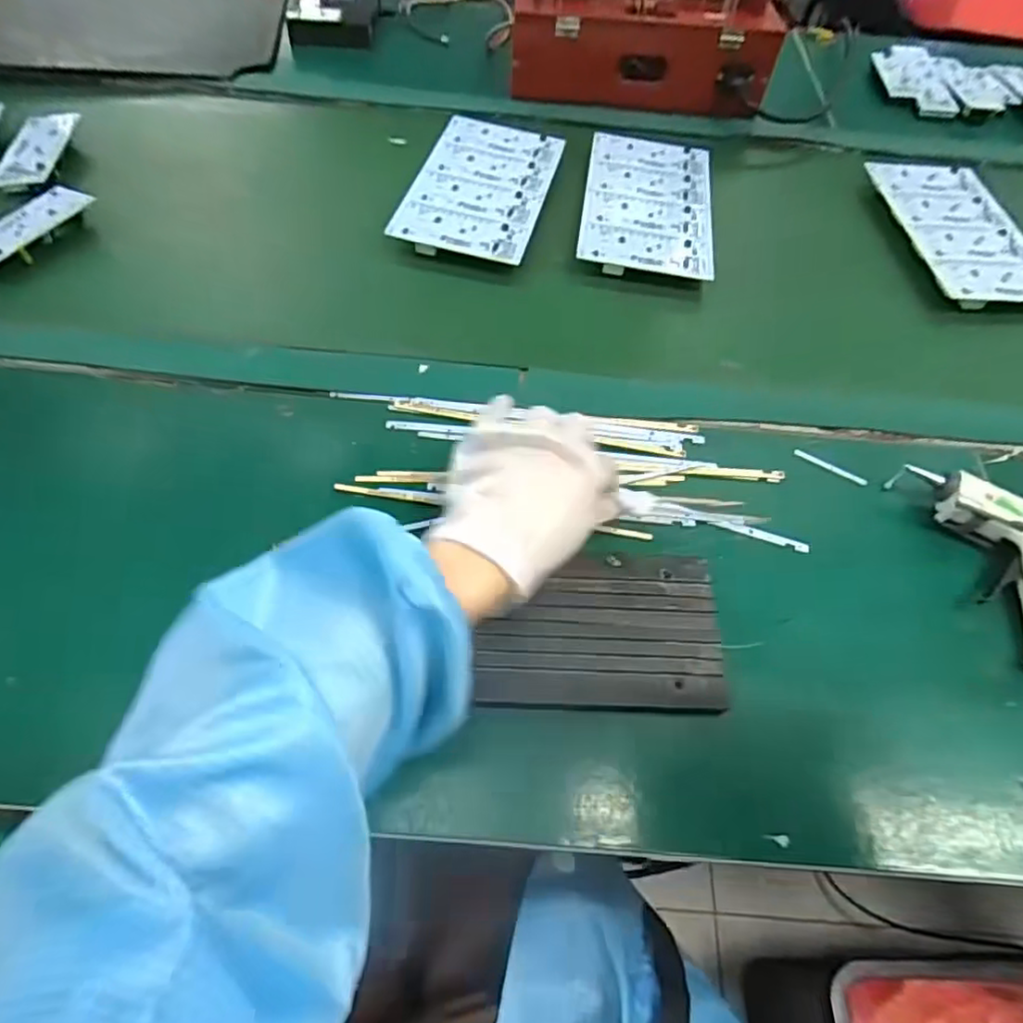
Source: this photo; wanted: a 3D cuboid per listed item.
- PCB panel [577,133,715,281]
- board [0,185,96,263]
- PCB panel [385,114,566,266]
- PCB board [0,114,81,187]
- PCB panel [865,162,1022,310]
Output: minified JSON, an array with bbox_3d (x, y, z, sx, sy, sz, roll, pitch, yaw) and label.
[{"bbox_3d":[0.134,-0.304,0.626,0.122,0.006,0.210,8,59,2],"label":"PCB panel"},{"bbox_3d":[-0.431,-0.254,0.568,0.039,0.010,0.120,28,58,-2],"label":"board"},{"bbox_3d":[-0.027,-0.321,0.624,0.123,0.013,0.207,13,61,6],"label":"PCB panel"},{"bbox_3d":[-0.470,-0.356,0.631,0.047,0.007,0.130,4,57,-11],"label":"PCB board"},{"bbox_3d":[0.434,-0.275,0.618,0.111,0.008,0.210,-3,59,-2],"label":"PCB panel"}]

